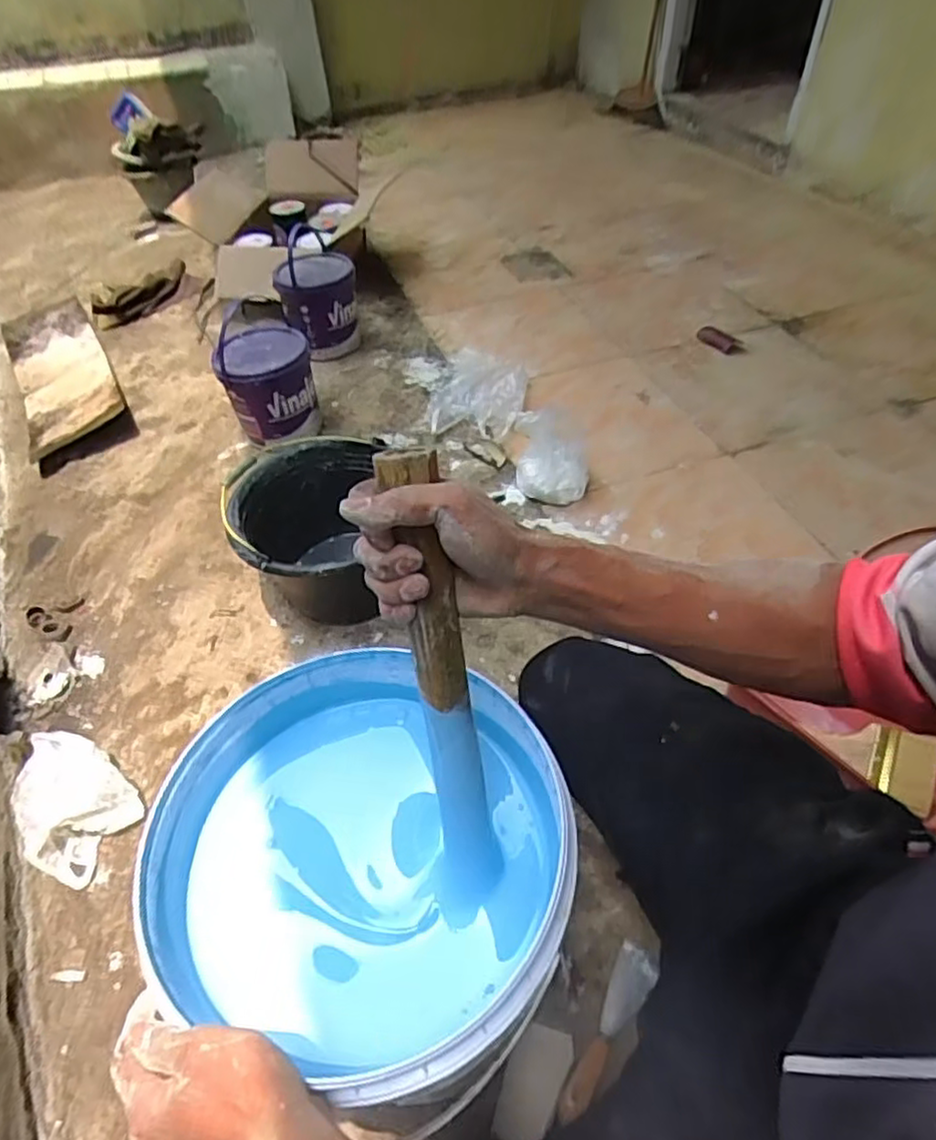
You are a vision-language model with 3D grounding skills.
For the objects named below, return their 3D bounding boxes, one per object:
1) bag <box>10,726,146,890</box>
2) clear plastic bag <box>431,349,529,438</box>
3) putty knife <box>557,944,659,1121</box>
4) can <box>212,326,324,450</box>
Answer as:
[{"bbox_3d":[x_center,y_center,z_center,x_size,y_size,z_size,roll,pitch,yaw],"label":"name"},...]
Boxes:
[{"bbox_3d":[-0.518,0.297,0.858,0.163,0.081,0.140,25,54,24],"label":"bag"},{"bbox_3d":[0.027,-0.407,1.487,0.207,0.040,0.316,6,48,9],"label":"clear plastic bag"},{"bbox_3d":[0.142,0.470,0.681,0.041,0.018,0.171,26,54,25],"label":"putty knife"},{"bbox_3d":[-0.399,-0.369,1.367,0.168,0.204,0.173,-2,47,2],"label":"can"}]

